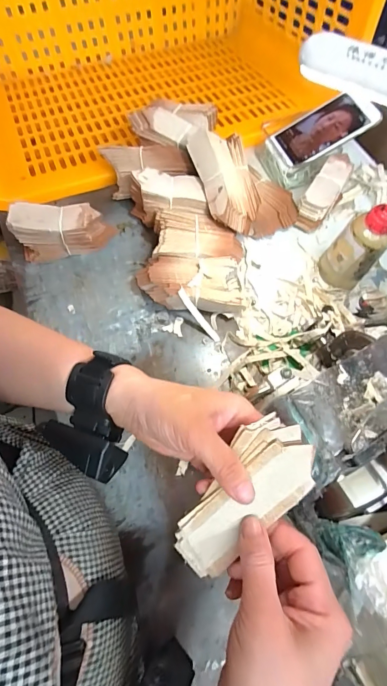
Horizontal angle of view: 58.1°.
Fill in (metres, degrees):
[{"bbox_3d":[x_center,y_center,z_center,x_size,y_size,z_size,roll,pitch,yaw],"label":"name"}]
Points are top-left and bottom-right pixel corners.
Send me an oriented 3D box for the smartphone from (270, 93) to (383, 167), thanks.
[{"bbox_3d":[0.194,-0.325,0.527,0.141,0.014,0.077,-28,74,9],"label":"smartphone"}]

